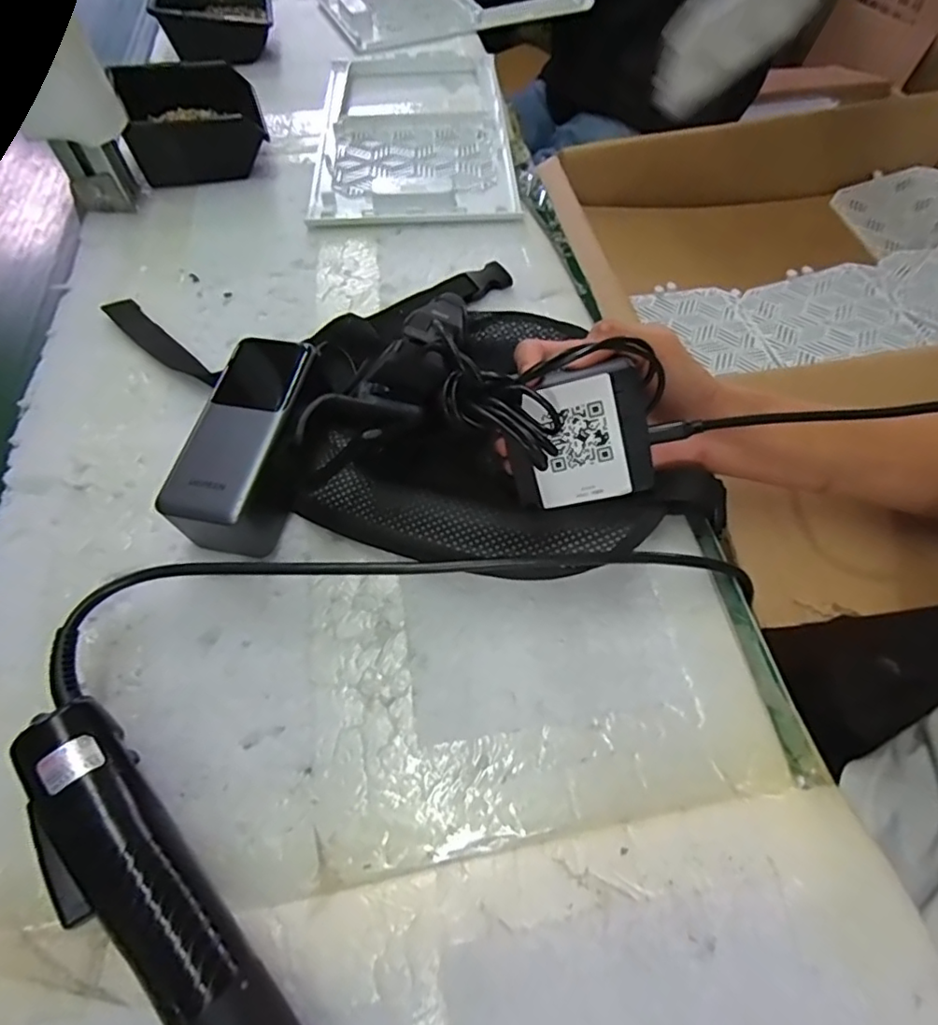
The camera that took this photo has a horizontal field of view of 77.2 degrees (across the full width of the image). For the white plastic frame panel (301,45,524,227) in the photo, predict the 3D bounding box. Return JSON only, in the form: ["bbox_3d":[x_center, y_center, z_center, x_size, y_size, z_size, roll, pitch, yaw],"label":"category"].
[{"bbox_3d":[-0.062,-0.434,0.643,0.198,0.018,0.397,-4,57,0],"label":"white plastic frame panel"}]

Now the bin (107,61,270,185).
[{"bbox_3d":[-0.274,-0.389,0.589,0.121,0.067,0.124,-18,58,-9],"label":"bin"}]

